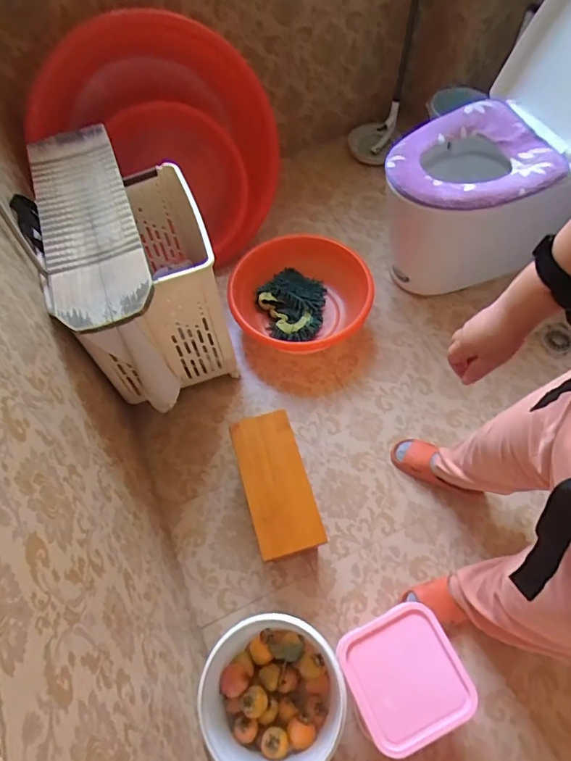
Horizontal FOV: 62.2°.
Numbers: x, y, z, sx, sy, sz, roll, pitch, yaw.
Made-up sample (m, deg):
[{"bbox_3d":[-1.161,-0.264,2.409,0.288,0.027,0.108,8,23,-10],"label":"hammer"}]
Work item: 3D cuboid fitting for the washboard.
[{"bbox_3d":[-0.463,-0.383,1.084,0.219,0.026,0.670,-19,62,-7],"label":"washboard"}]

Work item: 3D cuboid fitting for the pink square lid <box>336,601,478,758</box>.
[{"bbox_3d":[0.221,0.540,0.869,0.198,0.026,0.203,-24,63,-9],"label":"pink square lid"}]

